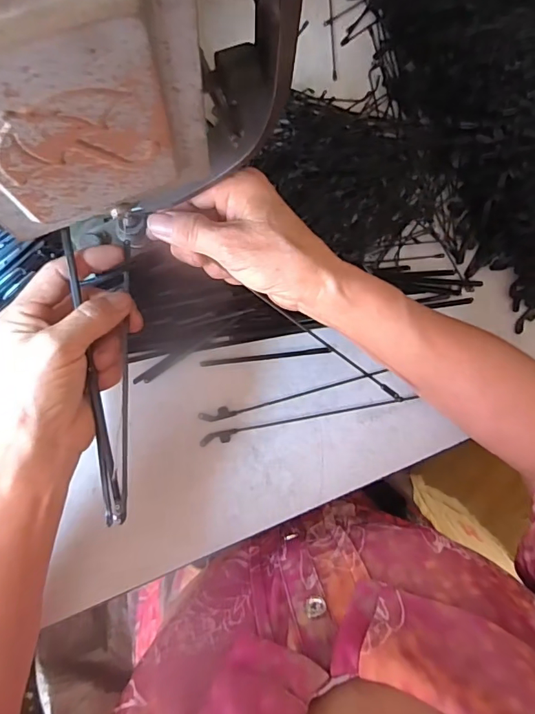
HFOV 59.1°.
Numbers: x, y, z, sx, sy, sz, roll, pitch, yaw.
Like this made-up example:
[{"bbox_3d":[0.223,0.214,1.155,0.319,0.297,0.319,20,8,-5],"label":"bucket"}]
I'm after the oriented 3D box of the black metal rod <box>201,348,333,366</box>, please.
[{"bbox_3d":[-0.001,0.000,0.351,0.096,0.004,0.004,-6,86,-6],"label":"black metal rod"}]

